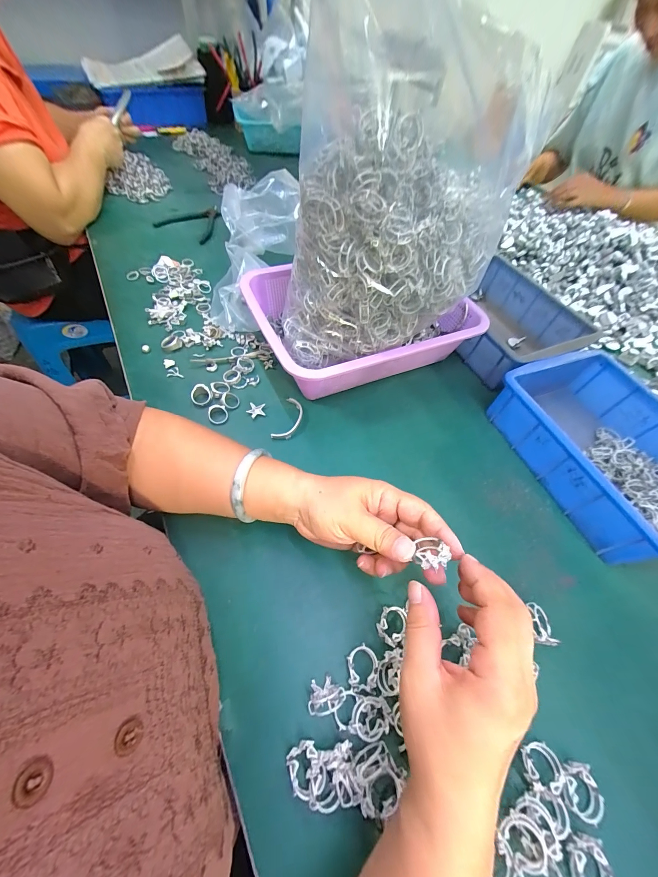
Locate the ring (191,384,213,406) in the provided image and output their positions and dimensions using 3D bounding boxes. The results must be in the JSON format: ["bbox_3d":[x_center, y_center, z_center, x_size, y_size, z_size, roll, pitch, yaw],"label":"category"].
[{"bbox_3d":[-0.166,-0.056,0.397,0.027,0.010,0.027,-28,102,-18],"label":"ring"}]

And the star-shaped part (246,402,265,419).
[{"bbox_3d":[-0.096,-0.037,0.399,0.023,0.004,0.022,1,58,-2],"label":"star-shaped part"}]

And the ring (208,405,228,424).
[{"bbox_3d":[-0.141,-0.032,0.386,0.023,0.009,0.024,2,58,-4],"label":"ring"}]

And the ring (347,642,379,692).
[{"bbox_3d":[0.028,0.190,0.253,0.024,0.008,0.029,-2,58,-6],"label":"ring"}]

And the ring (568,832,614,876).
[{"bbox_3d":[0.174,0.287,0.202,0.025,0.008,0.031,-6,58,-9],"label":"ring"}]

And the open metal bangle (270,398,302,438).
[{"bbox_3d":[-0.050,-0.025,0.389,0.026,0.008,0.065,14,58,6],"label":"open metal bangle"}]

